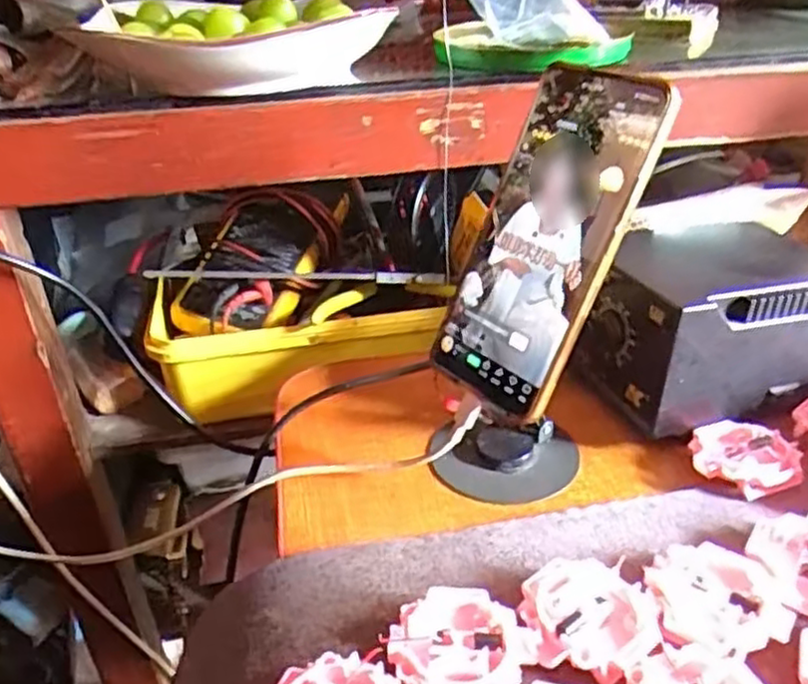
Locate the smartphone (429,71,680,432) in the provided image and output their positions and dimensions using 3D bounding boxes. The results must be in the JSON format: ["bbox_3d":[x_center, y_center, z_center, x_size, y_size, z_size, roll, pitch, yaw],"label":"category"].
[{"bbox_3d":[0.066,-0.049,0.355,0.011,0.164,0.078,11,16,-43],"label":"smartphone"}]

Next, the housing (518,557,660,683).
[{"bbox_3d":[0.075,0.115,0.301,0.052,0.016,0.053,-2,30,1],"label":"housing"}]

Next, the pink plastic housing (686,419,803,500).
[{"bbox_3d":[0.180,0.061,0.387,0.053,0.015,0.048,15,34,27],"label":"pink plastic housing"}]

